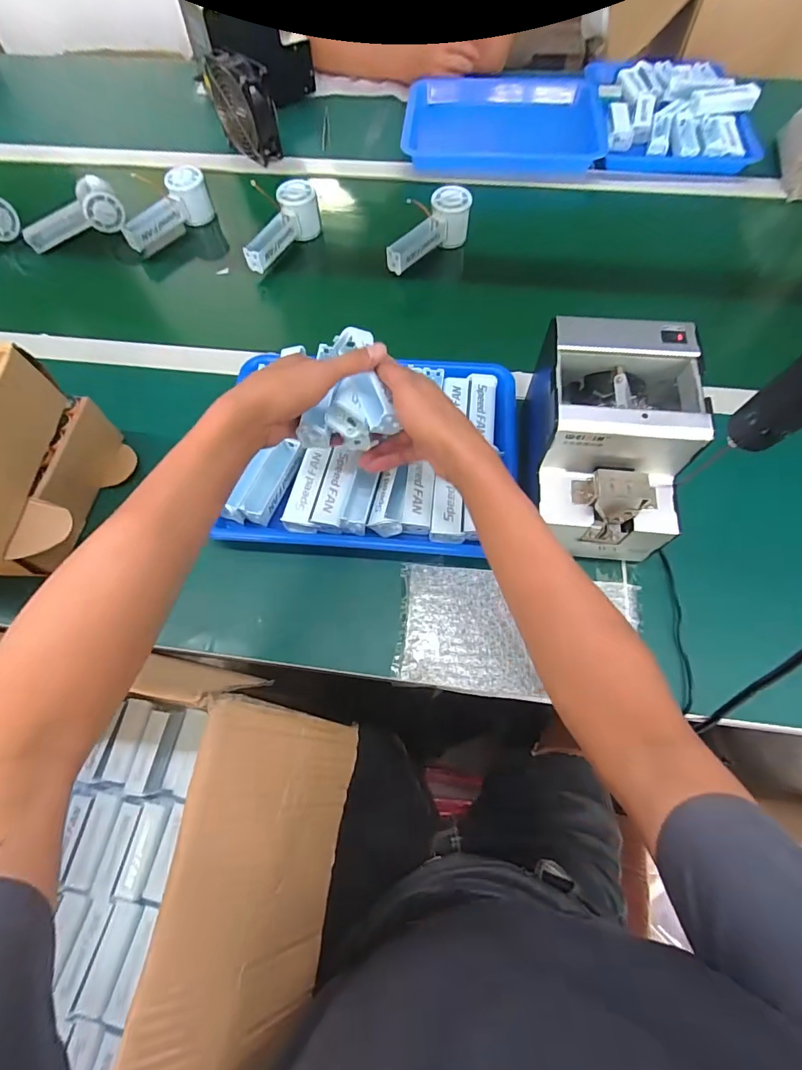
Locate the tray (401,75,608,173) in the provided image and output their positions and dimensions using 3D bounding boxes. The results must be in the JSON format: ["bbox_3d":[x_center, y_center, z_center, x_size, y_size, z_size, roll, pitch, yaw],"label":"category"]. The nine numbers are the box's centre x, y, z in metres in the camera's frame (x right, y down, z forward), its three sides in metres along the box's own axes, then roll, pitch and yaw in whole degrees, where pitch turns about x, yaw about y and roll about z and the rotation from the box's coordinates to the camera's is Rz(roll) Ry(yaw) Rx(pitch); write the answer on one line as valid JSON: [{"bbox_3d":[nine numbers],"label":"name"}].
[{"bbox_3d":[0.178,-0.736,0.805,0.330,0.034,0.259,4,66,3],"label":"tray"}]

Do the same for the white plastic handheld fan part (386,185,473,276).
[{"bbox_3d":[0.035,-0.440,0.659,0.150,0.058,0.063,-35,69,-13],"label":"white plastic handheld fan part"}]

